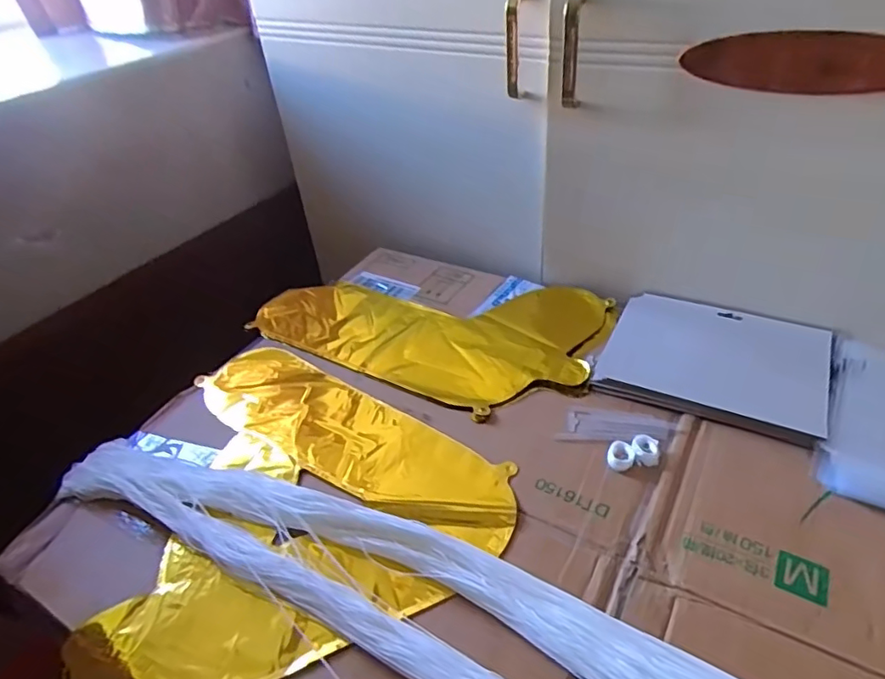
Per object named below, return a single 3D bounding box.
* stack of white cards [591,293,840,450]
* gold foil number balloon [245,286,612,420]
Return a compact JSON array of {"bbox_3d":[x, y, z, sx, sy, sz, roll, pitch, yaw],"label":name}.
[{"bbox_3d":[0.275,0.019,0.583,0.203,0.012,0.164,15,45,24],"label":"stack of white cards"},{"bbox_3d":[-0.024,-0.023,0.695,0.410,0.019,0.226,14,45,23],"label":"gold foil number balloon"}]

